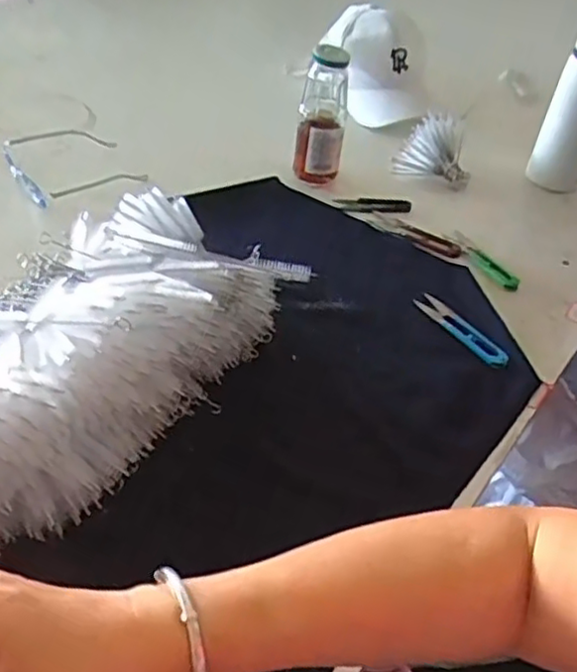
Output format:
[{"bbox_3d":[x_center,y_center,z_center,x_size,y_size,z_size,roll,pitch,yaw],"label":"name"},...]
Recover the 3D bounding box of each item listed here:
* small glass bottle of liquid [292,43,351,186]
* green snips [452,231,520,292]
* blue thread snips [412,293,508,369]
[{"bbox_3d":[0.042,-0.274,0.855,0.061,0.169,0.047,5,42,-1],"label":"small glass bottle of liquid"},{"bbox_3d":[0.234,-0.091,0.805,0.029,0.012,0.116,-19,47,-26],"label":"green snips"},{"bbox_3d":[0.181,-0.007,0.702,0.026,0.008,0.123,-20,48,-27],"label":"blue thread snips"}]

